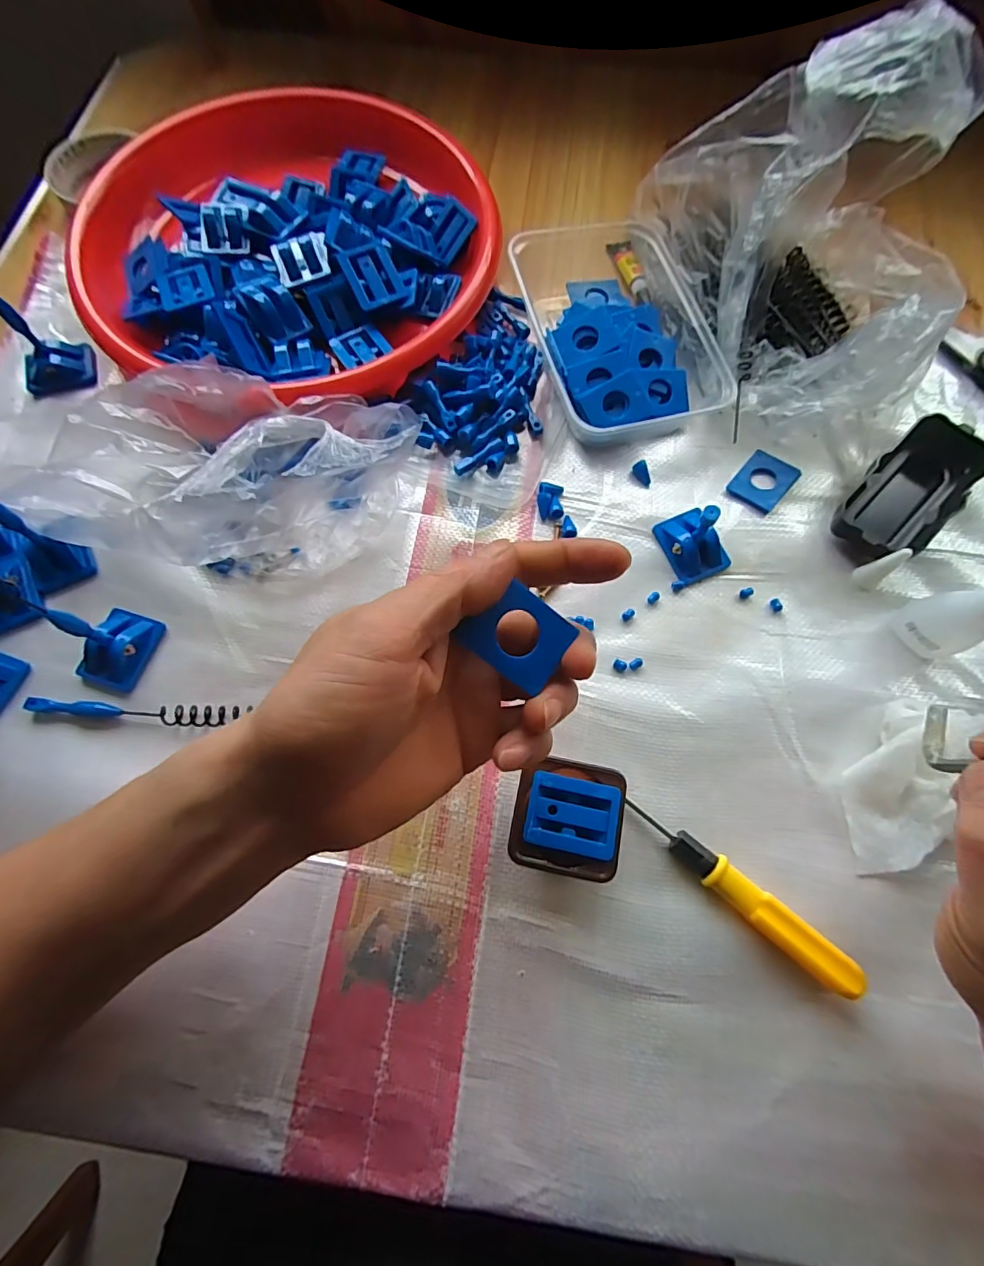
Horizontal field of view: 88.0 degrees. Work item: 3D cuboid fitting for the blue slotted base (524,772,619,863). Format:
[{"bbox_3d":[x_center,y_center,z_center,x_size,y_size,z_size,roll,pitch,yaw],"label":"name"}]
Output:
[{"bbox_3d":[0.040,0.091,0.255,0.044,0.004,0.035,11,72,4],"label":"blue slotted base"}]

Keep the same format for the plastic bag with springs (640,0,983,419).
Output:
[{"bbox_3d":[0.209,-0.242,0.317,0.164,0.129,0.205,-7,72,-3],"label":"plastic bag with springs"}]

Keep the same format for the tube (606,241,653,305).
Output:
[{"bbox_3d":[0.106,-0.282,0.394,0.016,0.009,0.071,-9,72,-3],"label":"tube"}]

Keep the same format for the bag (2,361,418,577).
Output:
[{"bbox_3d":[-0.161,-0.095,0.299,0.233,0.061,0.113,1,72,0],"label":"bag"}]

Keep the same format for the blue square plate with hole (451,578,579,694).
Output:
[{"bbox_3d":[0.011,0.000,0.193,0.038,0.004,0.032,35,81,-14],"label":"blue square plate with hole"}]

